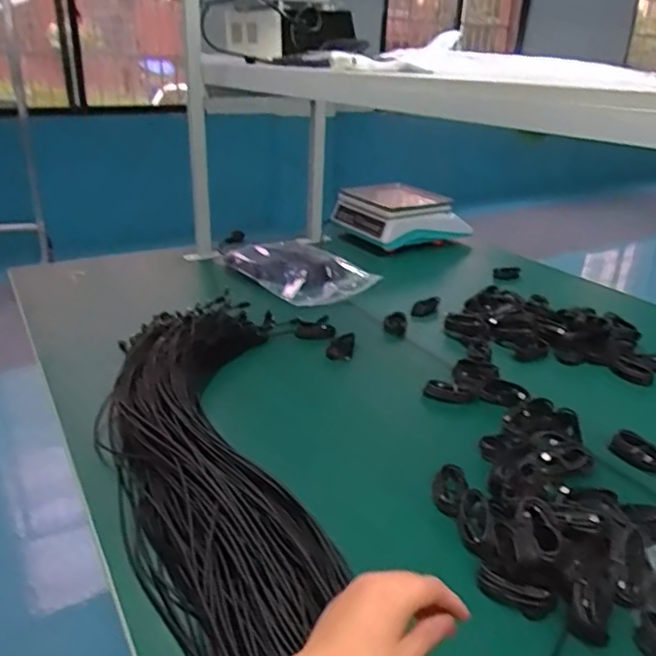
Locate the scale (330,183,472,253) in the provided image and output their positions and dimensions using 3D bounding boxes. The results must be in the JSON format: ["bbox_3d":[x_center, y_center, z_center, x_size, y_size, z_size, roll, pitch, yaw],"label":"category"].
[{"bbox_3d":[0.208,-0.325,1.745,0.372,0.128,0.333,-6,26,-18],"label":"scale"}]

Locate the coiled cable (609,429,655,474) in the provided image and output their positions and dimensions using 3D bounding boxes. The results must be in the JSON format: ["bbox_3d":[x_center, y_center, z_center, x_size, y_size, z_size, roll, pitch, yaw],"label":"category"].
[{"bbox_3d":[0.419,0.166,0.804,0.035,0.027,0.068,-17,31,-36],"label":"coiled cable"}]

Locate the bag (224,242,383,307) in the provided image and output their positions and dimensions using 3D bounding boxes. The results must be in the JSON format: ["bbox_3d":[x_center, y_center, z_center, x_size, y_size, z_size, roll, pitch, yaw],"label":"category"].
[{"bbox_3d":[-0.054,-0.150,1.416,0.299,0.054,0.329,-17,31,-36],"label":"bag"}]

